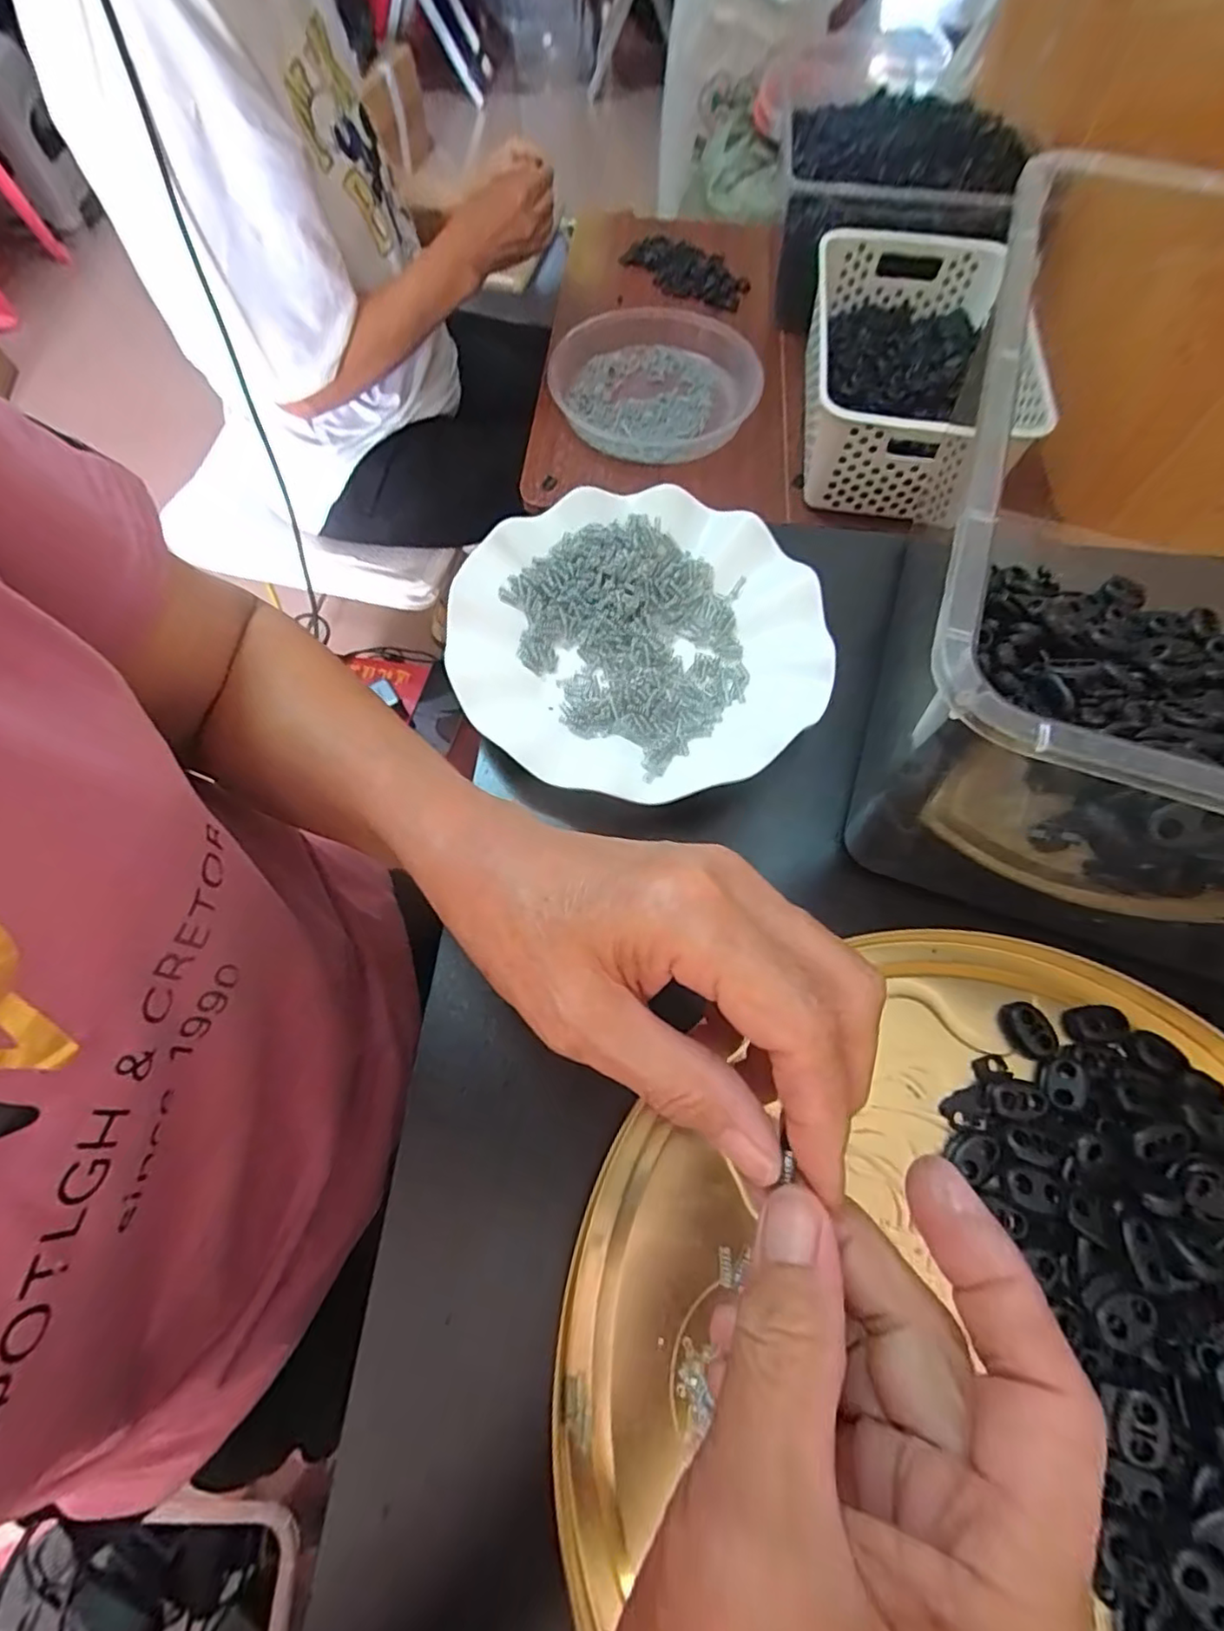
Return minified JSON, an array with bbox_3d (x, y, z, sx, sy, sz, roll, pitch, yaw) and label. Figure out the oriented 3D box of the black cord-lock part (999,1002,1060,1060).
[{"bbox_3d":[0.167,0.086,0.252,0.012,0.010,0.022,-19,67,-8],"label":"black cord-lock part"}]

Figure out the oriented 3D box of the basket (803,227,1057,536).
[{"bbox_3d":[0.305,-0.462,0.656,0.194,0.097,0.325,3,66,2],"label":"basket"}]

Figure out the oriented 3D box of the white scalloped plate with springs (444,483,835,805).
[{"bbox_3d":[0.013,-0.090,0.316,0.177,0.021,0.174,0,66,0],"label":"white scalloped plate with springs"}]

